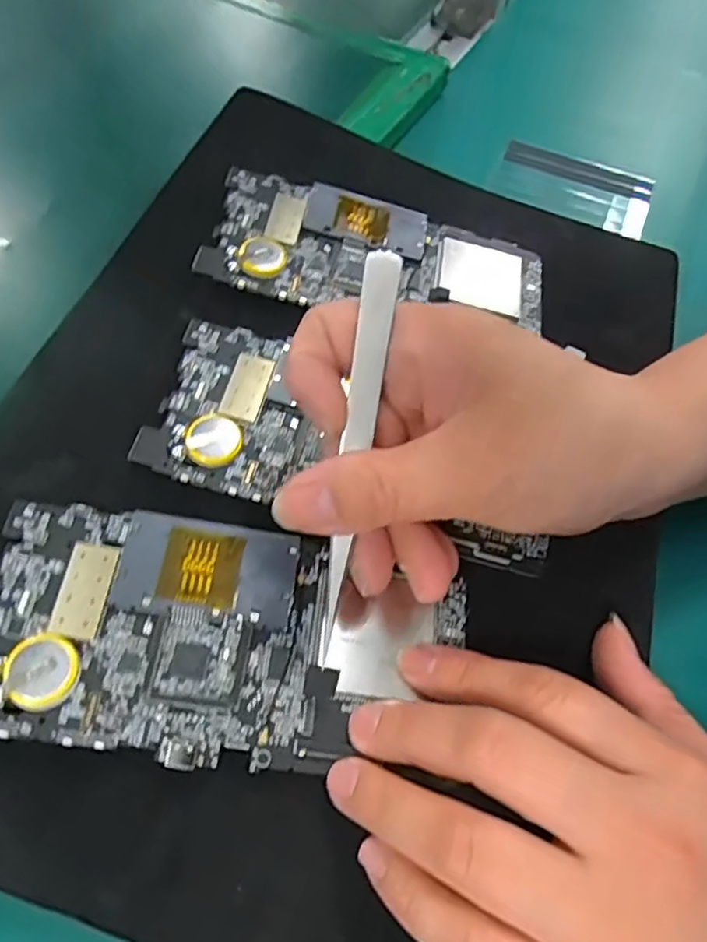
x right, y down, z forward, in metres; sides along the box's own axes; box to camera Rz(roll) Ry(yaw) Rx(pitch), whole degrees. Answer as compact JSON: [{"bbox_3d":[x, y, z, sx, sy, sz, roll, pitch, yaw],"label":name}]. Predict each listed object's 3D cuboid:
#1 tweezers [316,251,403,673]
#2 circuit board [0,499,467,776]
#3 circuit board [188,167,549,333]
[{"bbox_3d":[0.001,-0.008,0.183,0.010,0.004,0.116,9,90,1],"label":"tweezers"},{"bbox_3d":[-0.040,0.052,0.196,0.150,0.012,0.073,11,63,-6],"label":"circuit board"},{"bbox_3d":[0.014,-0.097,0.286,0.154,0.006,0.071,13,64,-7],"label":"circuit board"}]

